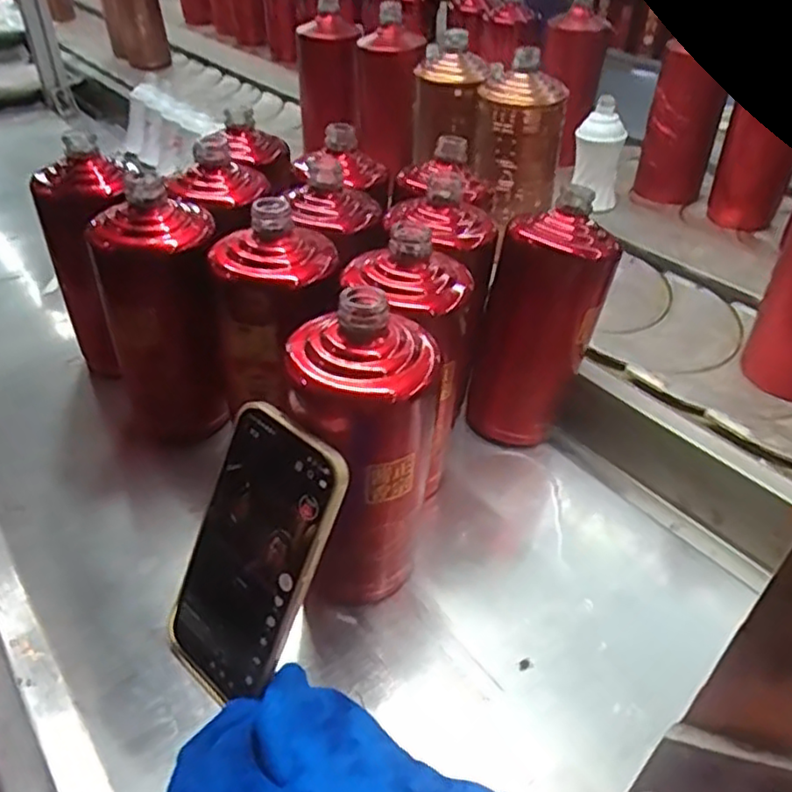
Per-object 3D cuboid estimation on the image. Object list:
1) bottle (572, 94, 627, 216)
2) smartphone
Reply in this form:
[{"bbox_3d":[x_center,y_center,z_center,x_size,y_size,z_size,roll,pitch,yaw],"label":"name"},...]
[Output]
[{"bbox_3d":[0.228,-0.270,0.754,0.049,0.117,0.038,31,48,32],"label":"bottle"},{"bbox_3d":[-0.079,0.090,0.363,0.083,0.167,0.009,34,20,27],"label":"smartphone"}]

